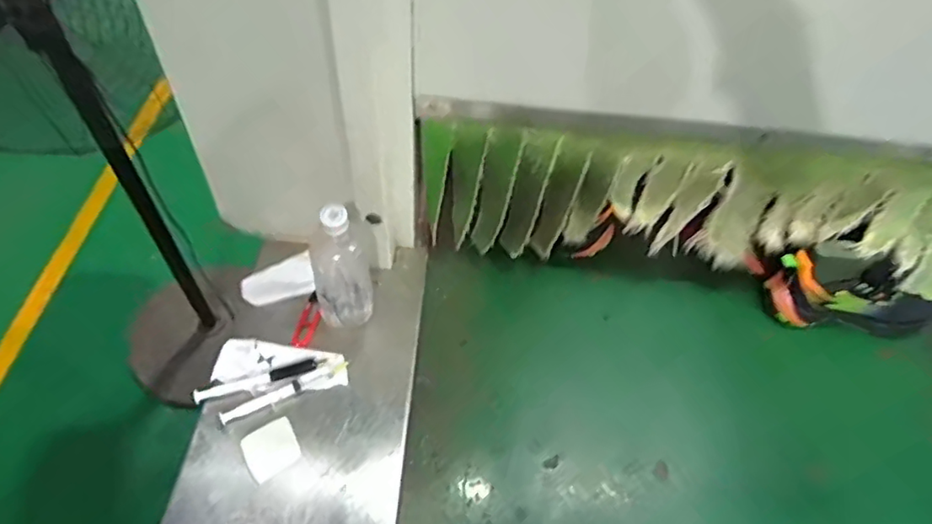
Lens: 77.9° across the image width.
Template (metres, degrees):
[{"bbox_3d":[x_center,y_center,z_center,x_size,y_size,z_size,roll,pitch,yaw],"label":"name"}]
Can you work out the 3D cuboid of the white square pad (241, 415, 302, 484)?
[{"bbox_3d":[-0.215,0.207,0.638,0.055,0.009,0.054,-29,60,-24],"label":"white square pad"}]

